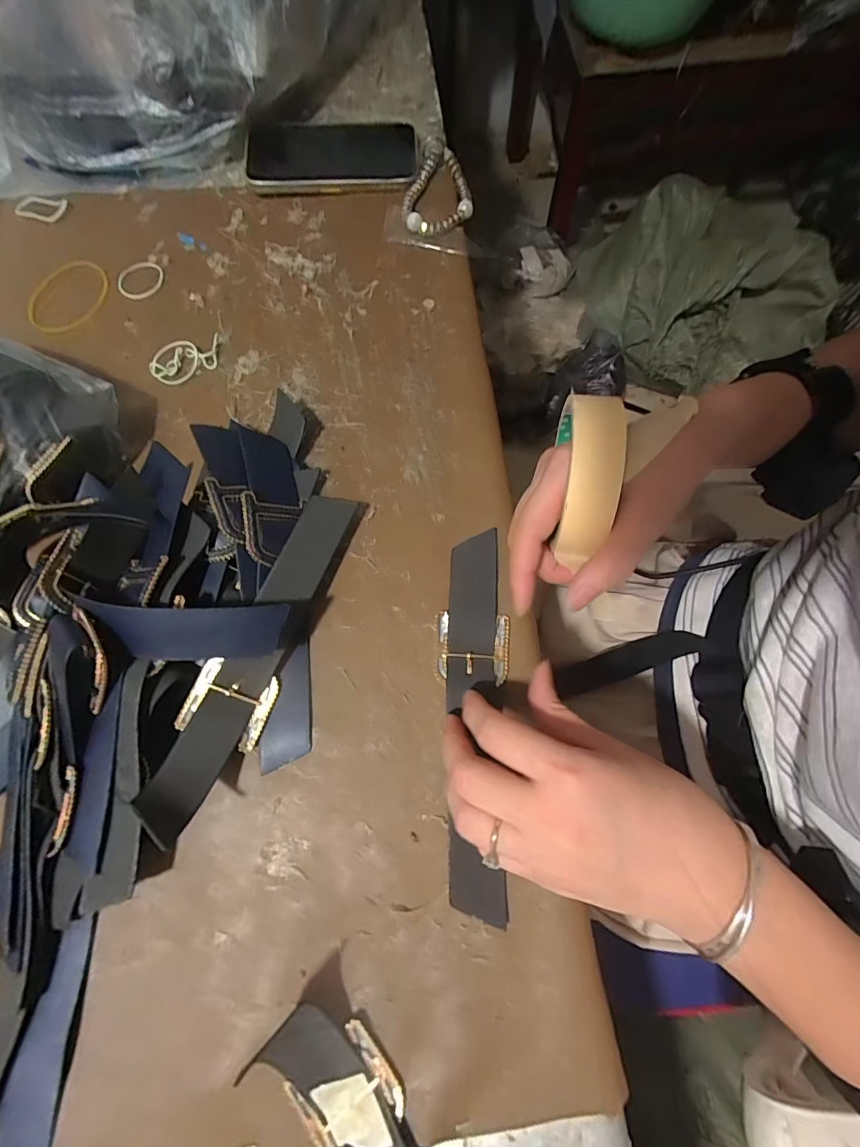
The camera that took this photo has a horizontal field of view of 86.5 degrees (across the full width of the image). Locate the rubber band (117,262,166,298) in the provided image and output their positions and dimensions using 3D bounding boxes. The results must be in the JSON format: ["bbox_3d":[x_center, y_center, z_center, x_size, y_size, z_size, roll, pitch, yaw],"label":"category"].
[{"bbox_3d":[-0.253,-0.257,0.399,0.038,0.004,0.041,0,73,1],"label":"rubber band"}]

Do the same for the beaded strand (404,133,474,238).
[{"bbox_3d":[0.010,-0.353,0.416,0.059,0.015,0.108,4,73,2],"label":"beaded strand"}]

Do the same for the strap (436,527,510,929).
[{"bbox_3d":[0.027,0.082,0.286,0.044,0.007,0.225,1,73,1],"label":"strap"}]

